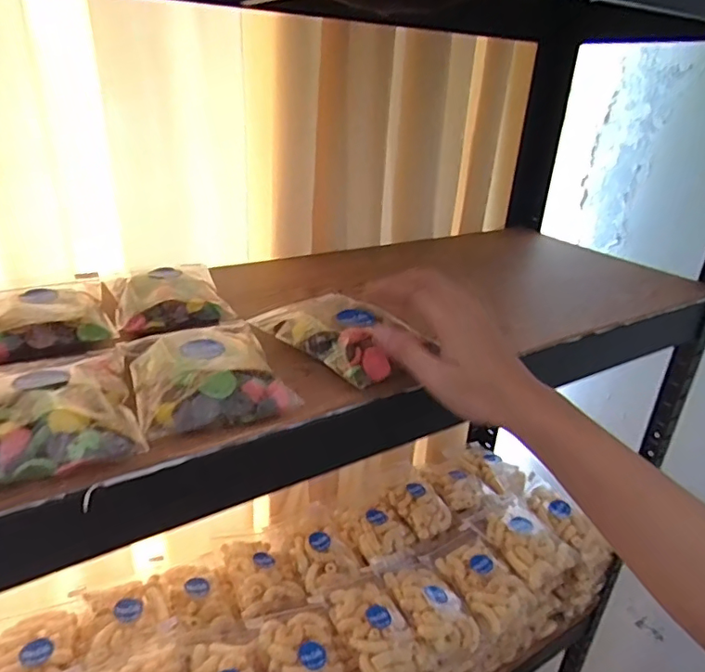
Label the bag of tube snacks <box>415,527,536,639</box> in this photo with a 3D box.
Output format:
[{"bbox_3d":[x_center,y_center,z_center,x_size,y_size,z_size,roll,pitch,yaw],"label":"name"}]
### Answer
[{"bbox_3d":[0.157,0.308,0.681,0.077,0.052,0.150,-11,30,-25],"label":"bag of tube snacks"}]

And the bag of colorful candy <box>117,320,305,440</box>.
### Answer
[{"bbox_3d":[-0.098,0.018,0.351,0.090,0.025,0.123,-11,29,-25],"label":"bag of colorful candy"}]

